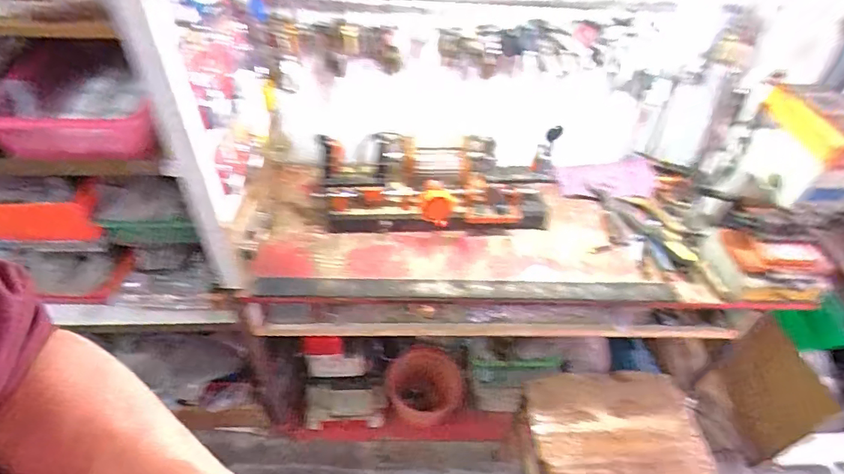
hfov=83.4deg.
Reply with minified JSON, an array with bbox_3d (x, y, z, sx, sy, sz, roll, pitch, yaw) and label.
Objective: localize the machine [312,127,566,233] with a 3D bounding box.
[{"bbox_3d":[0.038,-0.107,0.961,0.462,0.149,0.167,-2,46,-7],"label":"machine"}]

